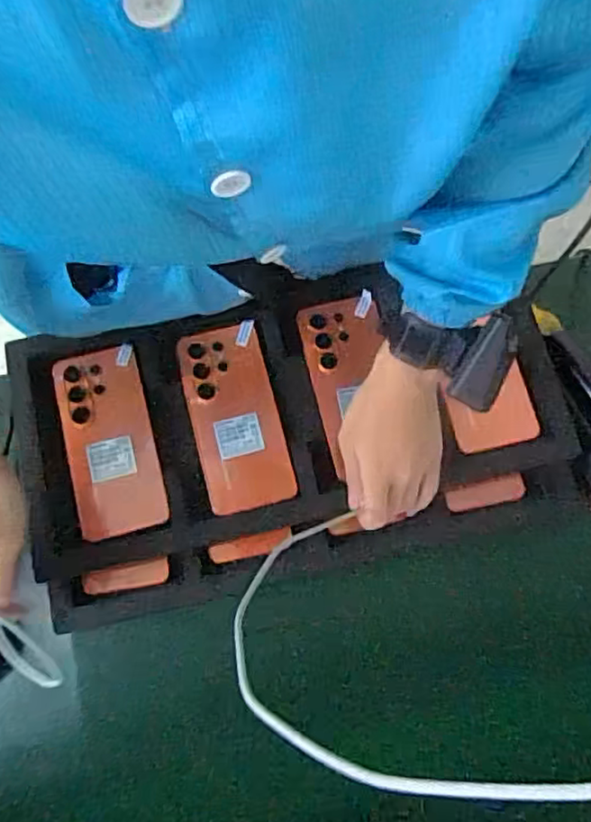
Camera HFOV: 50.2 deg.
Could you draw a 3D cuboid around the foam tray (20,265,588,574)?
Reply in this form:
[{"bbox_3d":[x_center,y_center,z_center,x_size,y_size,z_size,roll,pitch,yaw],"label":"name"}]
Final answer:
[{"bbox_3d":[-0.006,-0.004,0.587,0.478,0.039,0.219,-9,77,-3],"label":"foam tray"}]

